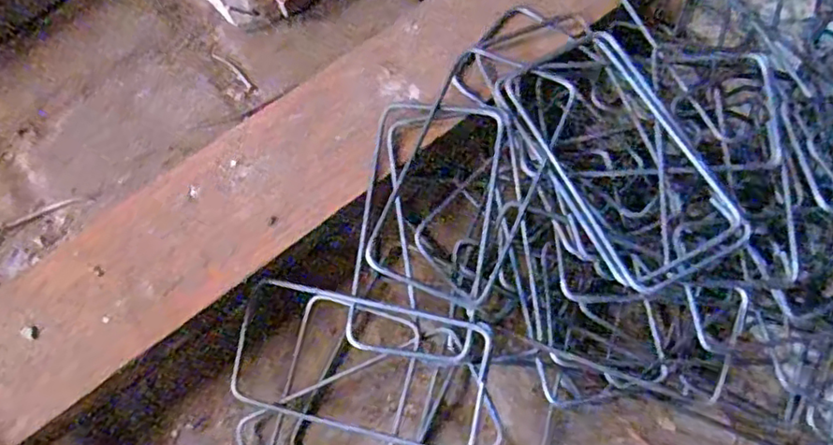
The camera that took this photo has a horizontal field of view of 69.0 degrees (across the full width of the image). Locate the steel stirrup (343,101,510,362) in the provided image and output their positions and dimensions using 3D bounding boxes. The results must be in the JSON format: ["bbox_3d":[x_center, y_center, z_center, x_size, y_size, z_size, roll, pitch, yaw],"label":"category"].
[{"bbox_3d":[0.007,0.003,0.481,0.100,0.018,0.205,8,83,10],"label":"steel stirrup"}]

